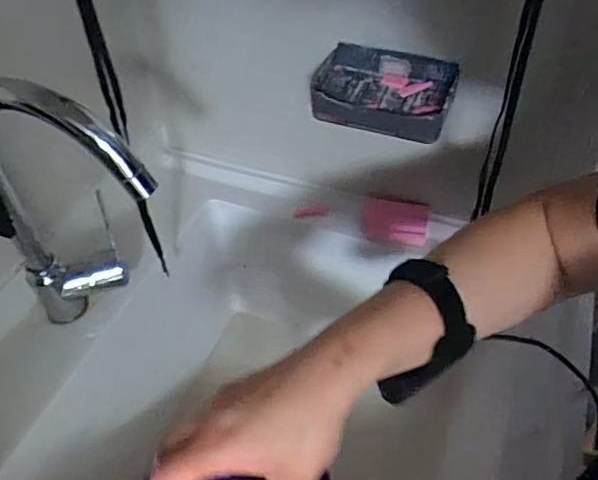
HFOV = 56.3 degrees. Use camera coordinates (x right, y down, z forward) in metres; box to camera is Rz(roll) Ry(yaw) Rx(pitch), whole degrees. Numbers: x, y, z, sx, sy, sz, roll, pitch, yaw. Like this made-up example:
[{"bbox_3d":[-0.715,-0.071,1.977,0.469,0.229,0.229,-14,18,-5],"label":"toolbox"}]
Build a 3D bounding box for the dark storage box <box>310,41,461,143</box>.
[{"bbox_3d":[0.080,-0.153,0.565,0.148,0.047,0.097,14,49,14],"label":"dark storage box"}]

